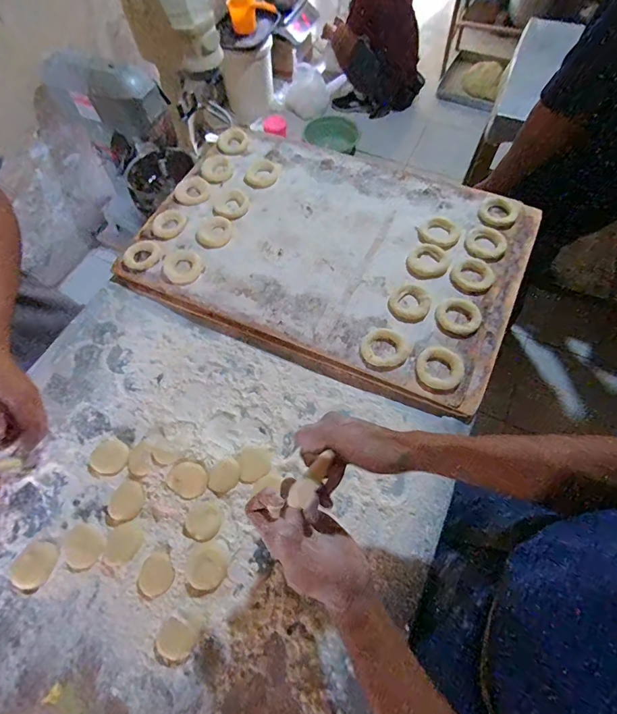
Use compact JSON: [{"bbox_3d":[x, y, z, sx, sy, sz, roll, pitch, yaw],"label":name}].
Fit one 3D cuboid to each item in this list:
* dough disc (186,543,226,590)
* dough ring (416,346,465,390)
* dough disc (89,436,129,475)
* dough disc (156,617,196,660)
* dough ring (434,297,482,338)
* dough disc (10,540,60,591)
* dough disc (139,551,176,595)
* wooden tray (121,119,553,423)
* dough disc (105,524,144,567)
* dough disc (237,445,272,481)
[{"bbox_3d":[-0.120,0.246,0.464,0.042,0.011,0.046,-1,65,3],"label":"dough disc"},{"bbox_3d":[0.183,0.016,0.551,0.063,0.022,0.061,-1,65,3],"label":"dough ring"},{"bbox_3d":[-0.268,0.134,0.535,0.050,0.004,0.046,-1,65,3],"label":"dough disc"},{"bbox_3d":[-0.147,0.314,0.439,0.041,0.007,0.038,-1,65,3],"label":"dough disc"},{"bbox_3d":[0.219,-0.057,0.585,0.063,0.020,0.067,-1,65,3],"label":"dough ring"},{"bbox_3d":[-0.330,0.249,0.475,0.046,0.004,0.051,20,68,12],"label":"dough disc"},{"bbox_3d":[-0.178,0.255,0.463,0.042,0.005,0.041,-1,65,3],"label":"dough disc"},{"bbox_3d":[0.033,-0.201,0.665,0.608,0.024,0.415,23,69,14],"label":"wooden tray"},{"bbox_3d":[-0.224,0.226,0.478,0.041,0.004,0.048,33,71,17],"label":"dough disc"},{"bbox_3d":[-0.072,0.140,0.526,0.045,0.008,0.045,2,65,-5],"label":"dough disc"}]

